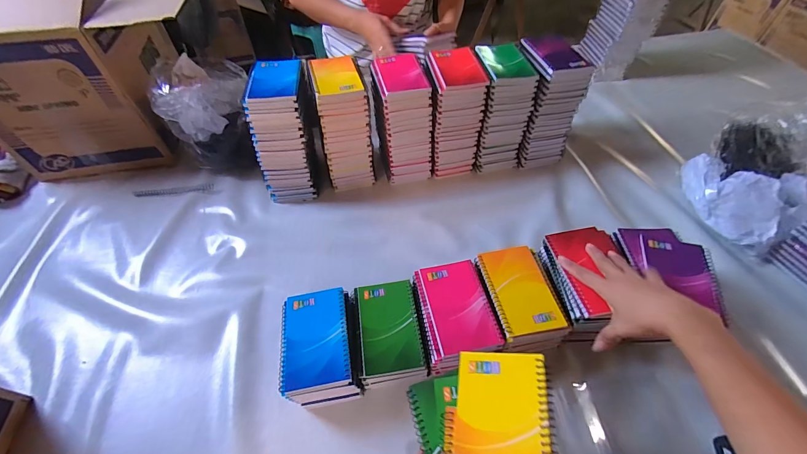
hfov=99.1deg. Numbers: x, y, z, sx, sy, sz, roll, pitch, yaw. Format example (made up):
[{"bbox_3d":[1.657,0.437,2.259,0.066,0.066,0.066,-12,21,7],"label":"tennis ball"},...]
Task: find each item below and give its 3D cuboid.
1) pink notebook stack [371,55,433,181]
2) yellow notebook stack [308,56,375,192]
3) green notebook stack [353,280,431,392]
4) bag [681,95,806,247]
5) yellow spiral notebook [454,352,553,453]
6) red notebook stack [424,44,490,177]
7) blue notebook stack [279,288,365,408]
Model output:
[{"bbox_3d":[-0.002,-0.214,0.704,0.091,0.205,0.141,-12,53,-7],"label":"pink notebook stack"},{"bbox_3d":[-0.117,-0.201,0.688,0.095,0.213,0.132,-11,53,-7],"label":"yellow notebook stack"},{"bbox_3d":[-0.020,0.157,0.503,0.088,0.058,0.138,-8,53,-4],"label":"green notebook stack"},{"bbox_3d":[0.637,-0.125,0.575,0.231,0.193,0.185,-27,56,-17],"label":"bag"},{"bbox_3d":[0.087,0.179,0.307,0.082,0.005,0.133,-8,48,24],"label":"yellow spiral notebook"},{"bbox_3d":[0.098,-0.232,0.711,0.093,0.211,0.135,-8,53,-5],"label":"red notebook stack"},{"bbox_3d":[-0.114,0.170,0.487,0.101,0.070,0.140,-9,53,-5],"label":"blue notebook stack"}]

